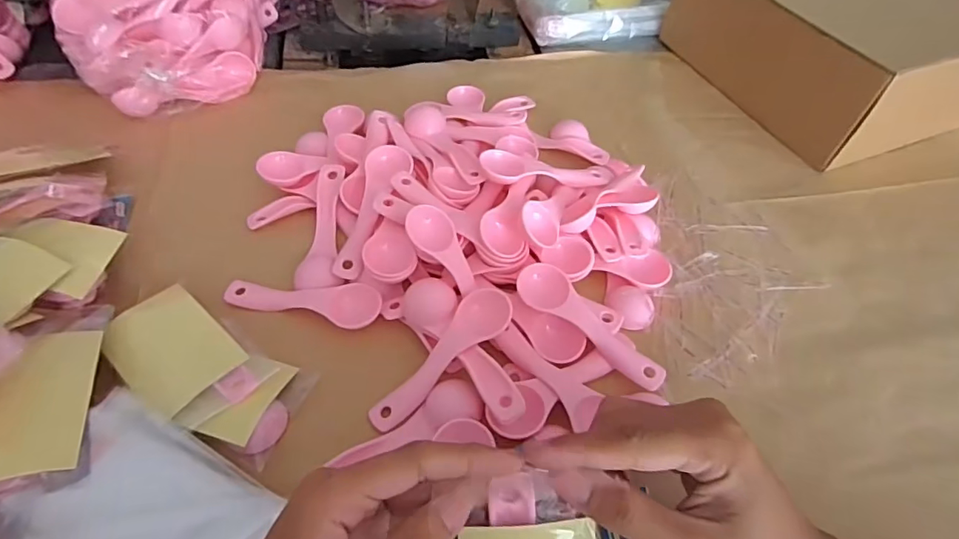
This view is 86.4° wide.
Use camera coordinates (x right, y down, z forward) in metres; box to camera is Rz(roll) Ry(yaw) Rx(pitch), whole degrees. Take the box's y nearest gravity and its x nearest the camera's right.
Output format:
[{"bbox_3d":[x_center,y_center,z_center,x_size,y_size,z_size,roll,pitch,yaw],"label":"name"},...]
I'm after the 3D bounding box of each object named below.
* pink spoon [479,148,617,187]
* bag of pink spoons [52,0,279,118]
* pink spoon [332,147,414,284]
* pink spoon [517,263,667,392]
[{"bbox_3d":[0.056,-0.077,0.407,0.116,0.016,0.026,2,51,-26],"label":"pink spoon"},{"bbox_3d":[-0.299,-0.269,0.511,0.160,0.093,0.282,-1,54,-4],"label":"bag of pink spoons"},{"bbox_3d":[-0.080,-0.047,0.378,0.034,0.020,0.111,14,74,7],"label":"pink spoon"},{"bbox_3d":[0.075,0.035,0.339,0.111,0.023,0.030,30,57,18],"label":"pink spoon"}]

